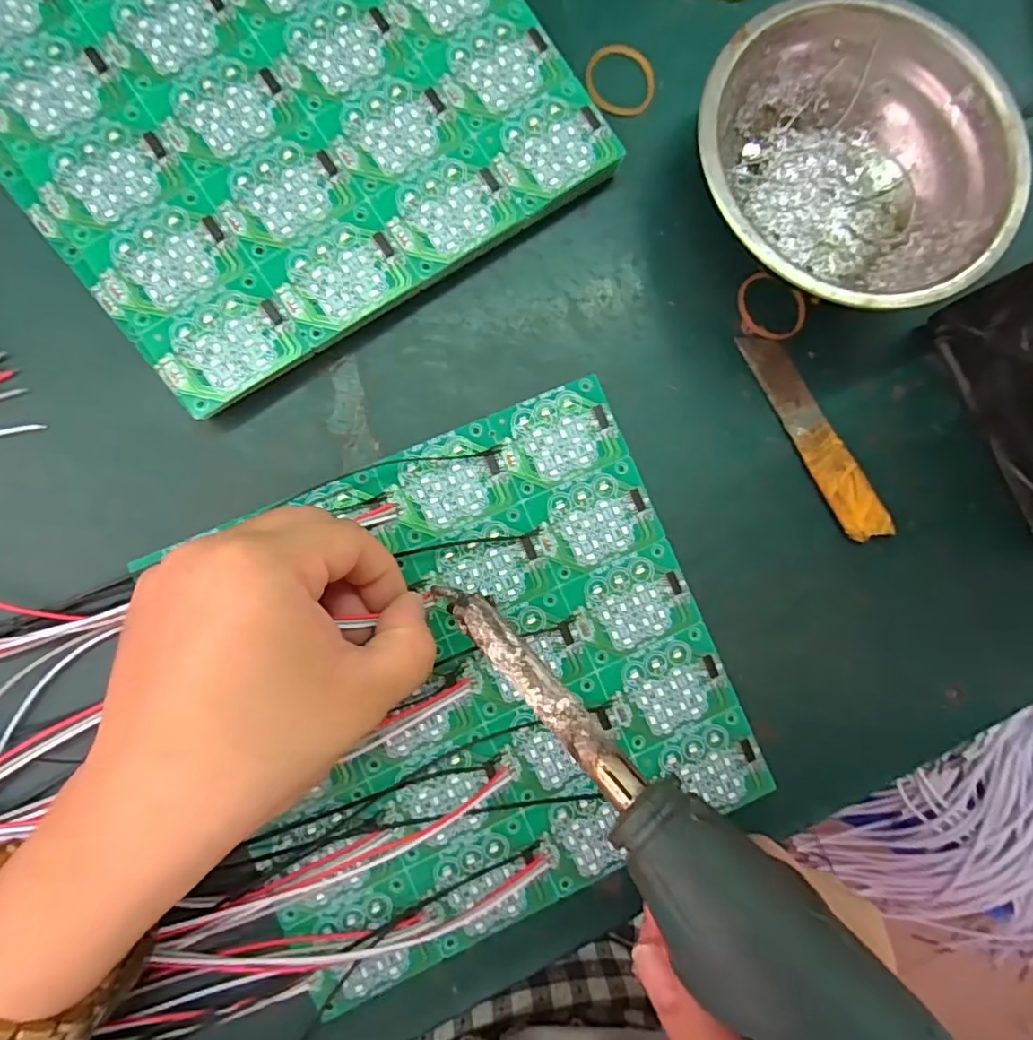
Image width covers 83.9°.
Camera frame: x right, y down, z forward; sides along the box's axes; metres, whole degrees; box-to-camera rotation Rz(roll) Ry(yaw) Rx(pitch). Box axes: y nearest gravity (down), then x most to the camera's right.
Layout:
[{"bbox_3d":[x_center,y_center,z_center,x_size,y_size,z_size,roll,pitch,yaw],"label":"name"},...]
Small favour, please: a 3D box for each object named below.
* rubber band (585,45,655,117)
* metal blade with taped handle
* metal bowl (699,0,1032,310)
[{"bbox_3d":[0.045,-0.191,0.249,0.030,0.004,0.030,0,88,-6],"label":"rubber band"},{"bbox_3d":[0.129,-0.037,0.248,0.021,0.006,0.101,-32,92,-6],"label":"metal blade with taped handle"},{"bbox_3d":[0.129,-0.141,0.234,0.120,0.043,0.118,0,88,-6],"label":"metal bowl"}]

